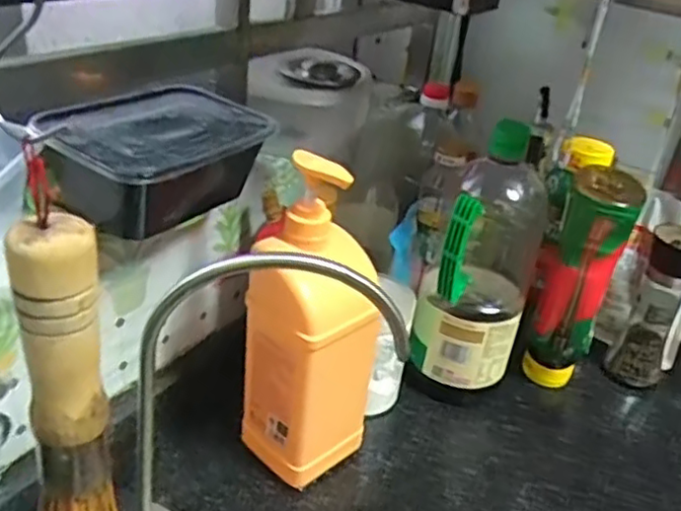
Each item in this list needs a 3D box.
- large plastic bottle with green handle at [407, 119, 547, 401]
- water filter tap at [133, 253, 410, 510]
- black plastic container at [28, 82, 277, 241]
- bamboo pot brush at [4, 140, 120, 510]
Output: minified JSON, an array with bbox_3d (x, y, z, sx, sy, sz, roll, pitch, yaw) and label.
[{"bbox_3d":[0.142,0.012,0.676,0.099,0.294,0.101,16,31,14],"label":"large plastic bottle with green handle"},{"bbox_3d":[-0.053,0.115,0.435,0.168,0.280,0.040,0,31,-12],"label":"water filter tap"},{"bbox_3d":[-0.134,-0.076,0.523,0.118,0.070,0.172,25,35,27],"label":"black plastic container"},{"bbox_3d":[-0.112,0.092,0.283,0.034,0.264,0.036,0,31,-12],"label":"bamboo pot brush"}]

